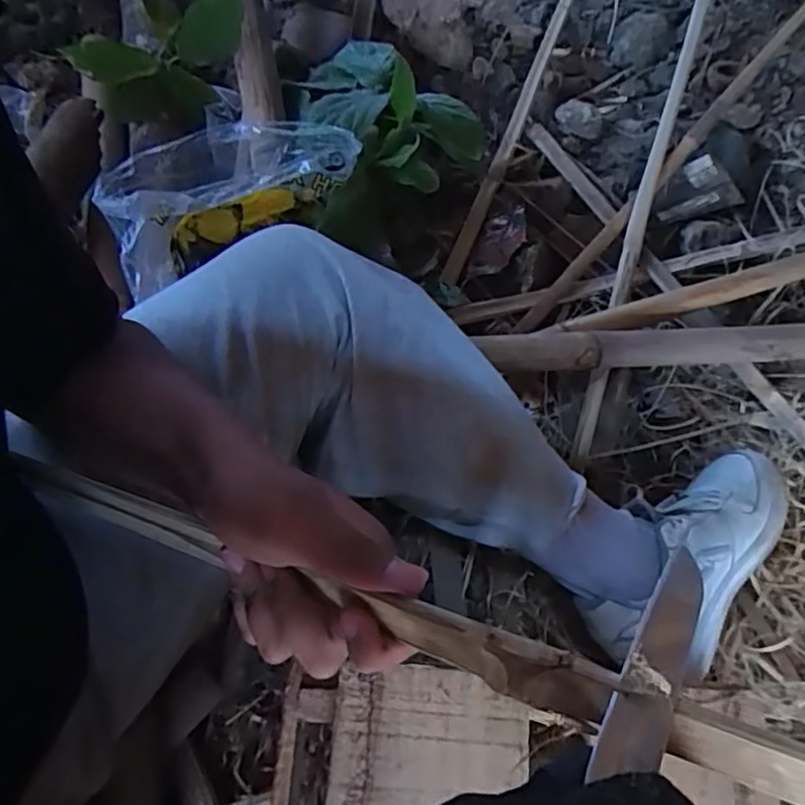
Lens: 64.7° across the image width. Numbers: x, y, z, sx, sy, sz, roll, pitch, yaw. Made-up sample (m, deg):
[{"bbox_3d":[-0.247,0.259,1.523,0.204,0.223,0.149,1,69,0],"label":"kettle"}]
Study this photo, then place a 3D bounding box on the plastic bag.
[{"bbox_3d":[-0.194,-0.244,0.695,0.271,0.090,0.128,-35,72,-16],"label":"plastic bag"}]

